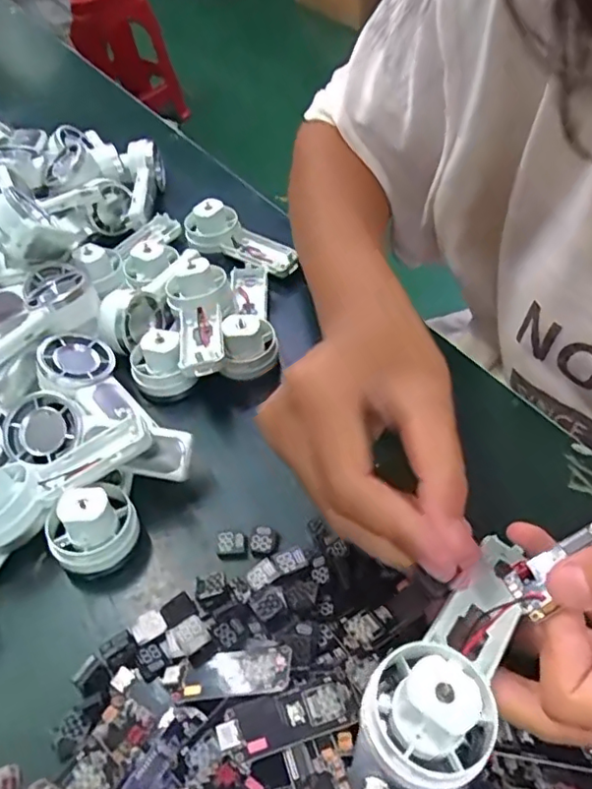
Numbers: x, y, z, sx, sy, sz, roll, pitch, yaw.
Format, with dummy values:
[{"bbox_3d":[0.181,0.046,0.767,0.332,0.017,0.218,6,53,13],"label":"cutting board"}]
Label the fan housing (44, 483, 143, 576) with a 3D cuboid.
[{"bbox_3d":[-0.092,0.062,0.270,0.038,0.032,0.031,-28,53,-17],"label":"fan housing"}]

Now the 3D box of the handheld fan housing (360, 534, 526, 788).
[{"bbox_3d":[0.057,0.083,0.199,0.038,0.022,0.093,26,37,24],"label":"handheld fan housing"}]

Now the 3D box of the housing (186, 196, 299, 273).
[{"bbox_3d":[-0.038,-0.109,0.415,0.089,0.027,0.040,29,58,12],"label":"housing"}]

